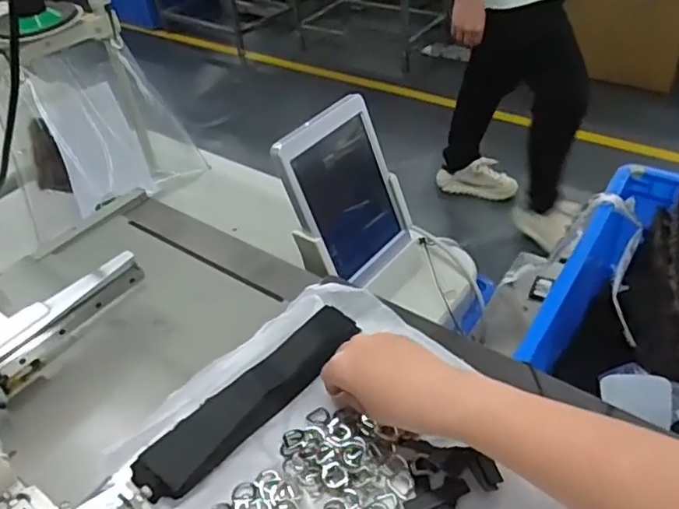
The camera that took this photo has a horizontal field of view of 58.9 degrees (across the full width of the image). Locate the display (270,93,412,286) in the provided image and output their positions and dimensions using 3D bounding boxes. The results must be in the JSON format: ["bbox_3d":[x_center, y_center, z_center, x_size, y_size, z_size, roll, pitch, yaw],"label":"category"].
[{"bbox_3d":[0.011,-0.065,0.717,0.018,0.212,0.163,10,42,45],"label":"display"}]

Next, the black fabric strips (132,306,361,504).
[{"bbox_3d":[-0.070,0.121,0.507,0.218,0.027,0.048,-35,49,-29],"label":"black fabric strips"}]

